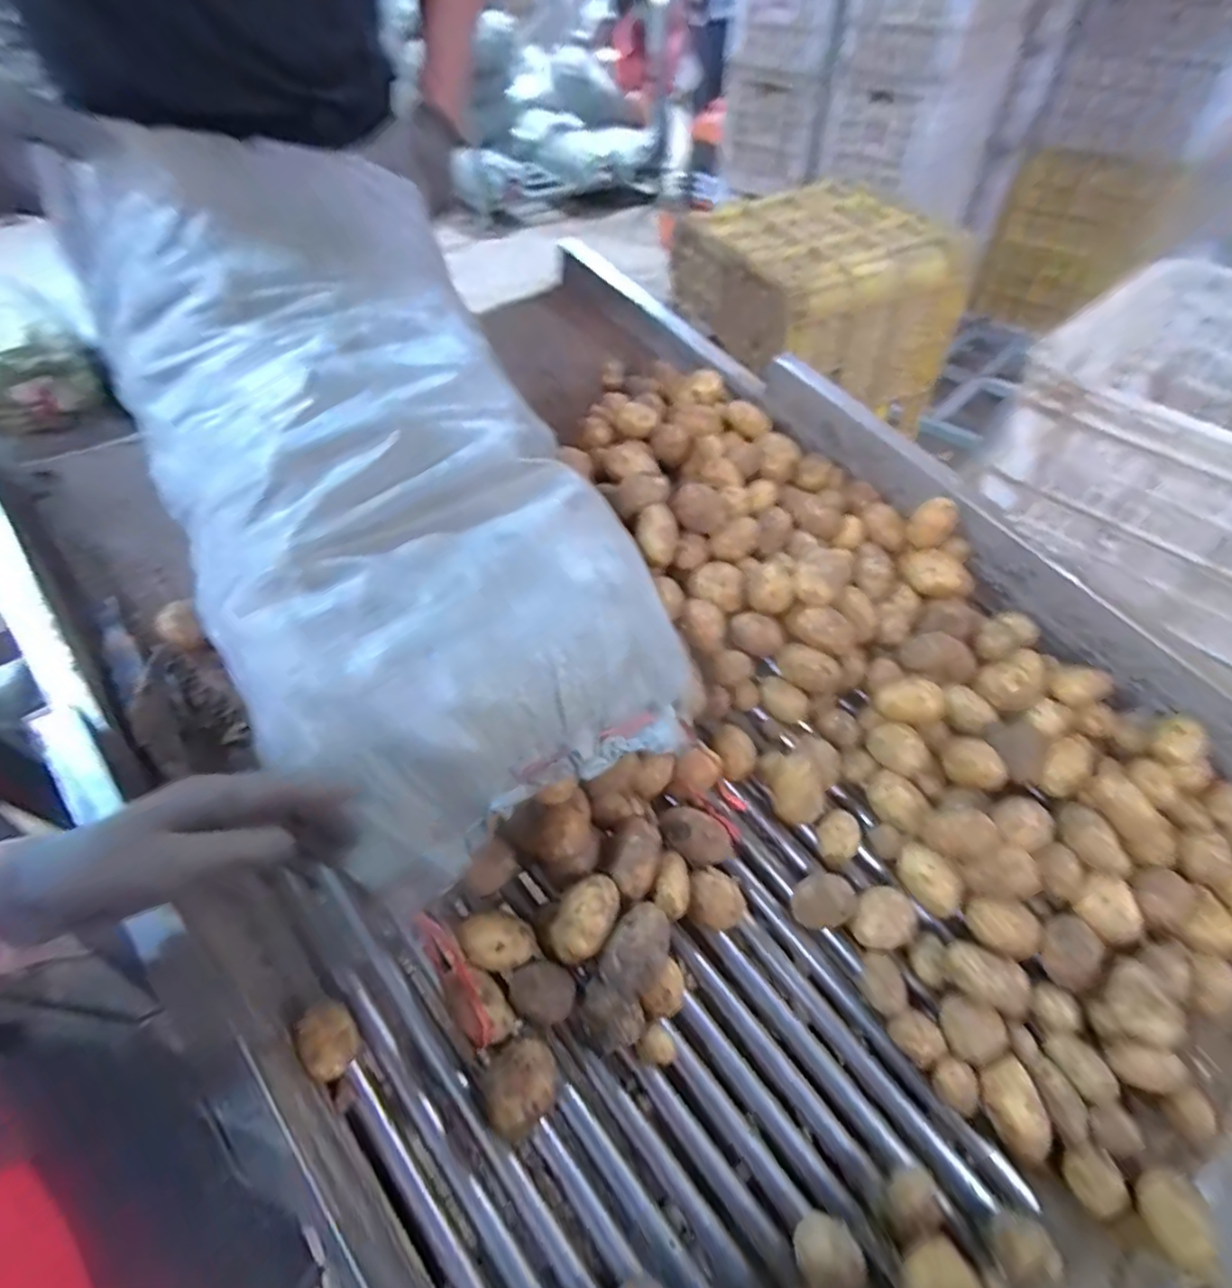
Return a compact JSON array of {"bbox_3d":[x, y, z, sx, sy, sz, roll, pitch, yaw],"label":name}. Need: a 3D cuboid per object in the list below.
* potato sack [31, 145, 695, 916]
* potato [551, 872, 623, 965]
[{"bbox_3d":[-0.192,-0.142,0.511,0.295,0.083,0.596,-28,81,-20],"label":"potato sack"},{"bbox_3d":[-0.023,0.205,0.480,0.041,0.030,0.060,21,54,17],"label":"potato"}]

